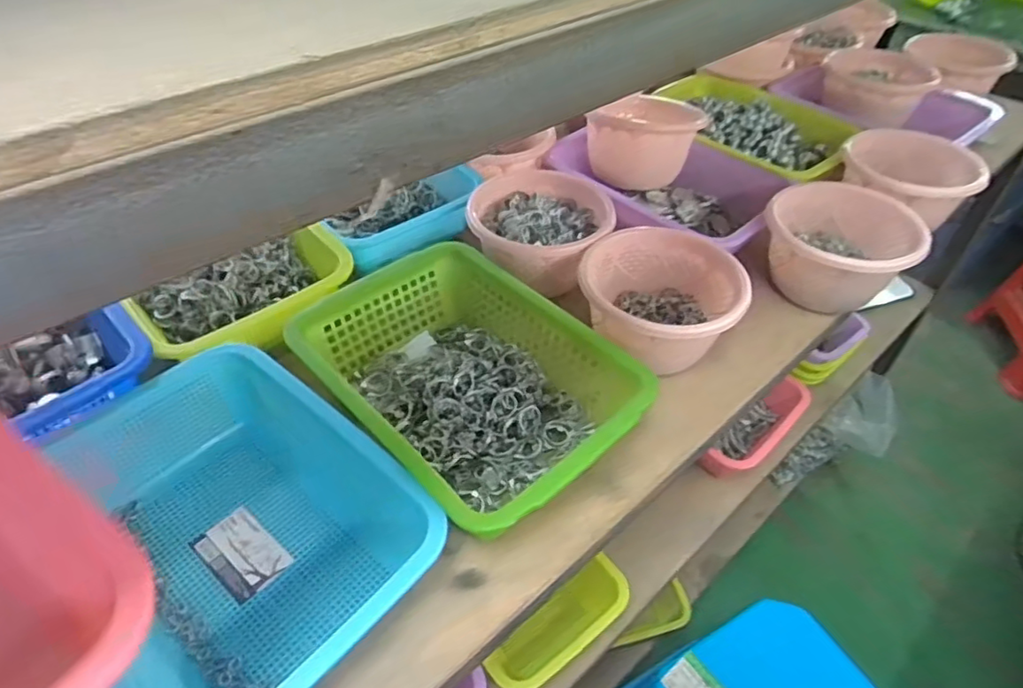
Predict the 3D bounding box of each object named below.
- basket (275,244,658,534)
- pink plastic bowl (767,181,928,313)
[{"bbox_3d":[-0.038,0.036,0.513,0.186,0.082,0.271,-33,54,-29],"label":"basket"},{"bbox_3d":[0.362,-0.104,0.681,0.171,0.090,0.151,-29,53,-27],"label":"pink plastic bowl"}]

